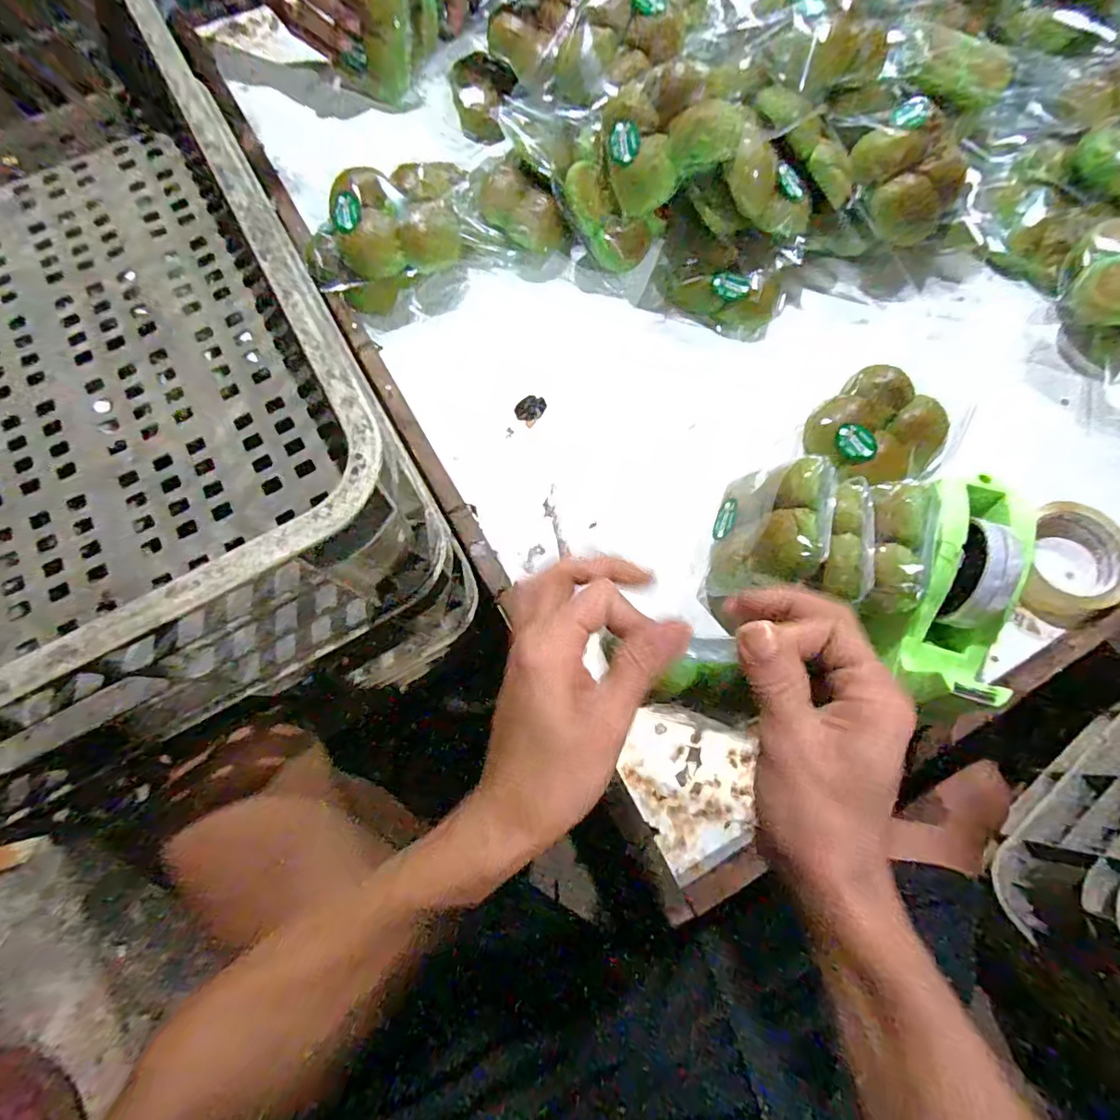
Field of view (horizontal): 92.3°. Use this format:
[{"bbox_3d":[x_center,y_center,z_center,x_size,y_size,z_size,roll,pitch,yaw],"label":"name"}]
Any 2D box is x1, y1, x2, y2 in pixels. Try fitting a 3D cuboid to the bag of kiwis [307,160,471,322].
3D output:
[{"bbox_3d":[-0.166,-0.329,0.547,0.164,0.080,0.154,-7,74,-2],"label":"bag of kiwis"}]

